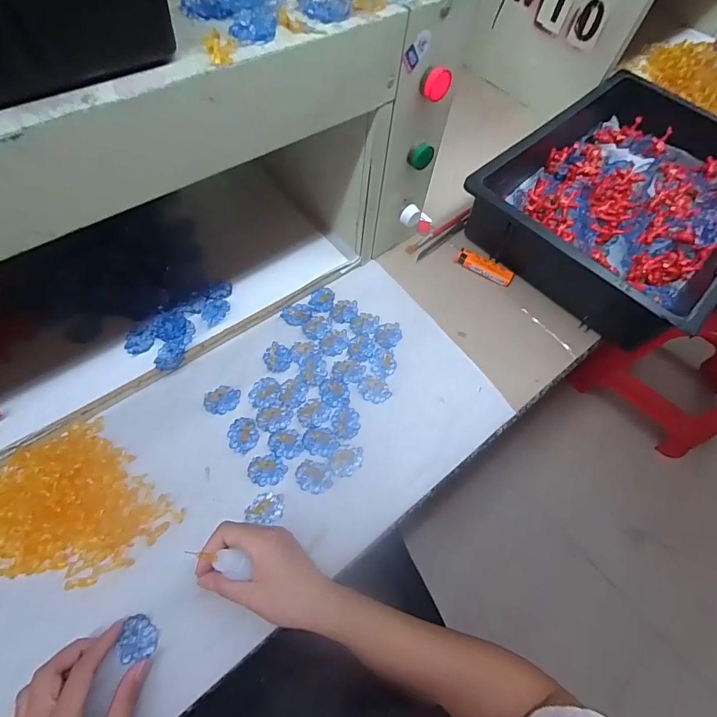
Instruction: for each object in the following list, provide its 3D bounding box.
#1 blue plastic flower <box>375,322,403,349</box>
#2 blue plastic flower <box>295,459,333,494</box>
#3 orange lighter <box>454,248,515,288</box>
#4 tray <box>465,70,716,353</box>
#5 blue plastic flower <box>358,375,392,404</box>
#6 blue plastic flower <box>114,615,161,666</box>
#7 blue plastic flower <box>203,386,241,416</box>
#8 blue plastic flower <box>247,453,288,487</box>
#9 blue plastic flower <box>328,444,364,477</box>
[{"bbox_3d":[0.038,-0.030,0.507,0.030,0.004,0.039,33,66,17],"label":"blue plastic flower"},{"bbox_3d":[-0.046,0.122,0.420,0.038,0.005,0.031,11,62,6],"label":"blue plastic flower"},{"bbox_3d":[0.175,-0.126,0.564,0.080,0.008,0.027,27,84,8],"label":"orange lighter"},{"bbox_3d":[0.399,-0.242,0.588,0.305,0.093,0.443,41,68,20],"label":"tray"},{"bbox_3d":[0.019,0.036,0.471,0.038,0.004,0.030,15,62,8],"label":"blue plastic flower"},{"bbox_3d":[-0.181,0.231,0.337,0.028,0.004,0.032,18,52,-30],"label":"blue plastic flower"},{"bbox_3d":[-0.150,0.046,0.450,0.038,0.005,0.031,-30,65,-15],"label":"blue plastic flower"},{"bbox_3d":[-0.093,0.115,0.418,0.037,0.005,0.031,-10,62,-6],"label":"blue plastic flower"},{"bbox_3d":[-0.013,0.106,0.430,0.030,0.004,0.039,40,68,19],"label":"blue plastic flower"}]

